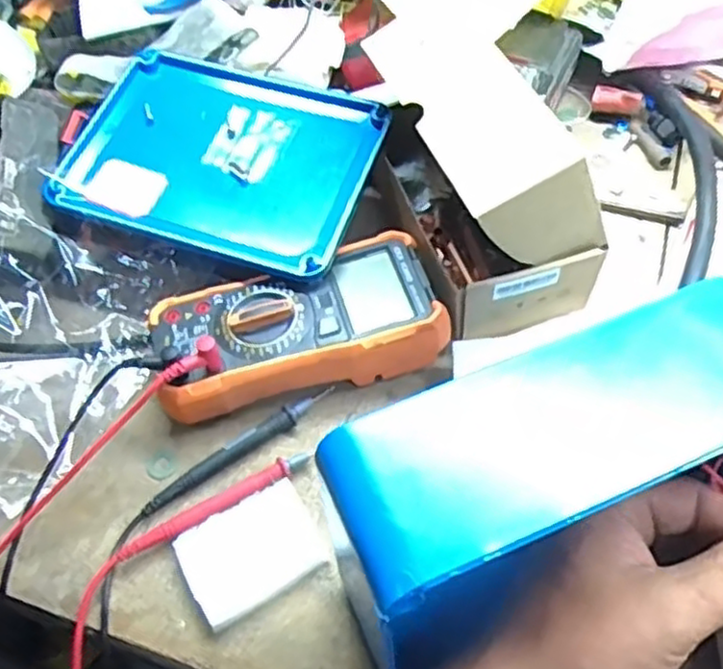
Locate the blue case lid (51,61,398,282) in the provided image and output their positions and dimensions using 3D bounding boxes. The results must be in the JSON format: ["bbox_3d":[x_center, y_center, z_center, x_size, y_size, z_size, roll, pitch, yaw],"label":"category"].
[{"bbox_3d":[-0.095,-0.119,0.505,0.202,0.037,0.154,14,57,15],"label":"blue case lid"}]

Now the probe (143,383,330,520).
[{"bbox_3d":[-0.072,0.065,0.431,0.123,0.007,0.013,-31,57,-16],"label":"probe"}]

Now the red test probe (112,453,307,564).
[{"bbox_3d":[-0.081,0.095,0.410,0.113,0.011,0.015,-28,57,-14],"label":"red test probe"}]

